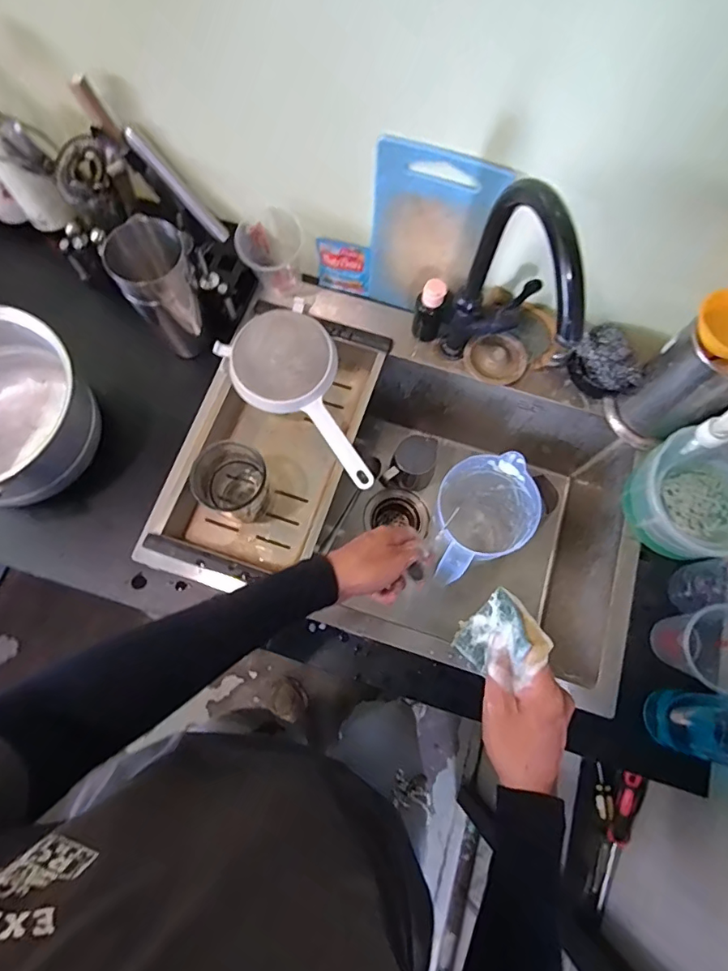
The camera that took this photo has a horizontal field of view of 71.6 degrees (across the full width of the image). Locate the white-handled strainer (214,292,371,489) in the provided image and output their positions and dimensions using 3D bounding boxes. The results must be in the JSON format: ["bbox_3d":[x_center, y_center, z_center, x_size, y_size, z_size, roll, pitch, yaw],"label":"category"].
[{"bbox_3d":[-0.073,-0.118,0.656,0.141,0.064,0.276,-31,76,-11],"label":"white-handled strainer"}]

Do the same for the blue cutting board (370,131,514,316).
[{"bbox_3d":[0.076,-0.297,0.621,0.134,0.235,0.012,20,70,4],"label":"blue cutting board"}]

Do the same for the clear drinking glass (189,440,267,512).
[{"bbox_3d":[-0.172,-0.009,0.648,0.085,0.097,0.083,1,72,-2],"label":"clear drinking glass"}]

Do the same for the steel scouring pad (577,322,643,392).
[{"bbox_3d":[0.314,-0.160,0.653,0.050,0.073,0.093,-25,75,-10],"label":"steel scouring pad"}]

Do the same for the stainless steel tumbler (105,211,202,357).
[{"bbox_3d":[-0.244,-0.231,0.624,0.081,0.173,0.076,1,72,-2],"label":"stainless steel tumbler"}]

